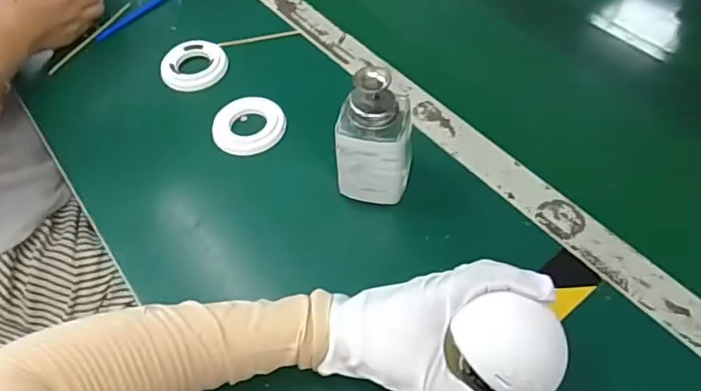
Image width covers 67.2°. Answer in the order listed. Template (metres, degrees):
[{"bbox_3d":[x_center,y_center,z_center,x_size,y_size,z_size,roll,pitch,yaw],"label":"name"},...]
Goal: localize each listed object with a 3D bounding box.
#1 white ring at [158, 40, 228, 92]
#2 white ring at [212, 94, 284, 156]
[{"bbox_3d":[-0.179,-0.147,0.603,0.073,0.028,0.073,-2,53,2],"label":"white ring"},{"bbox_3d":[-0.102,-0.072,0.531,0.070,0.015,0.065,-2,53,2],"label":"white ring"}]

